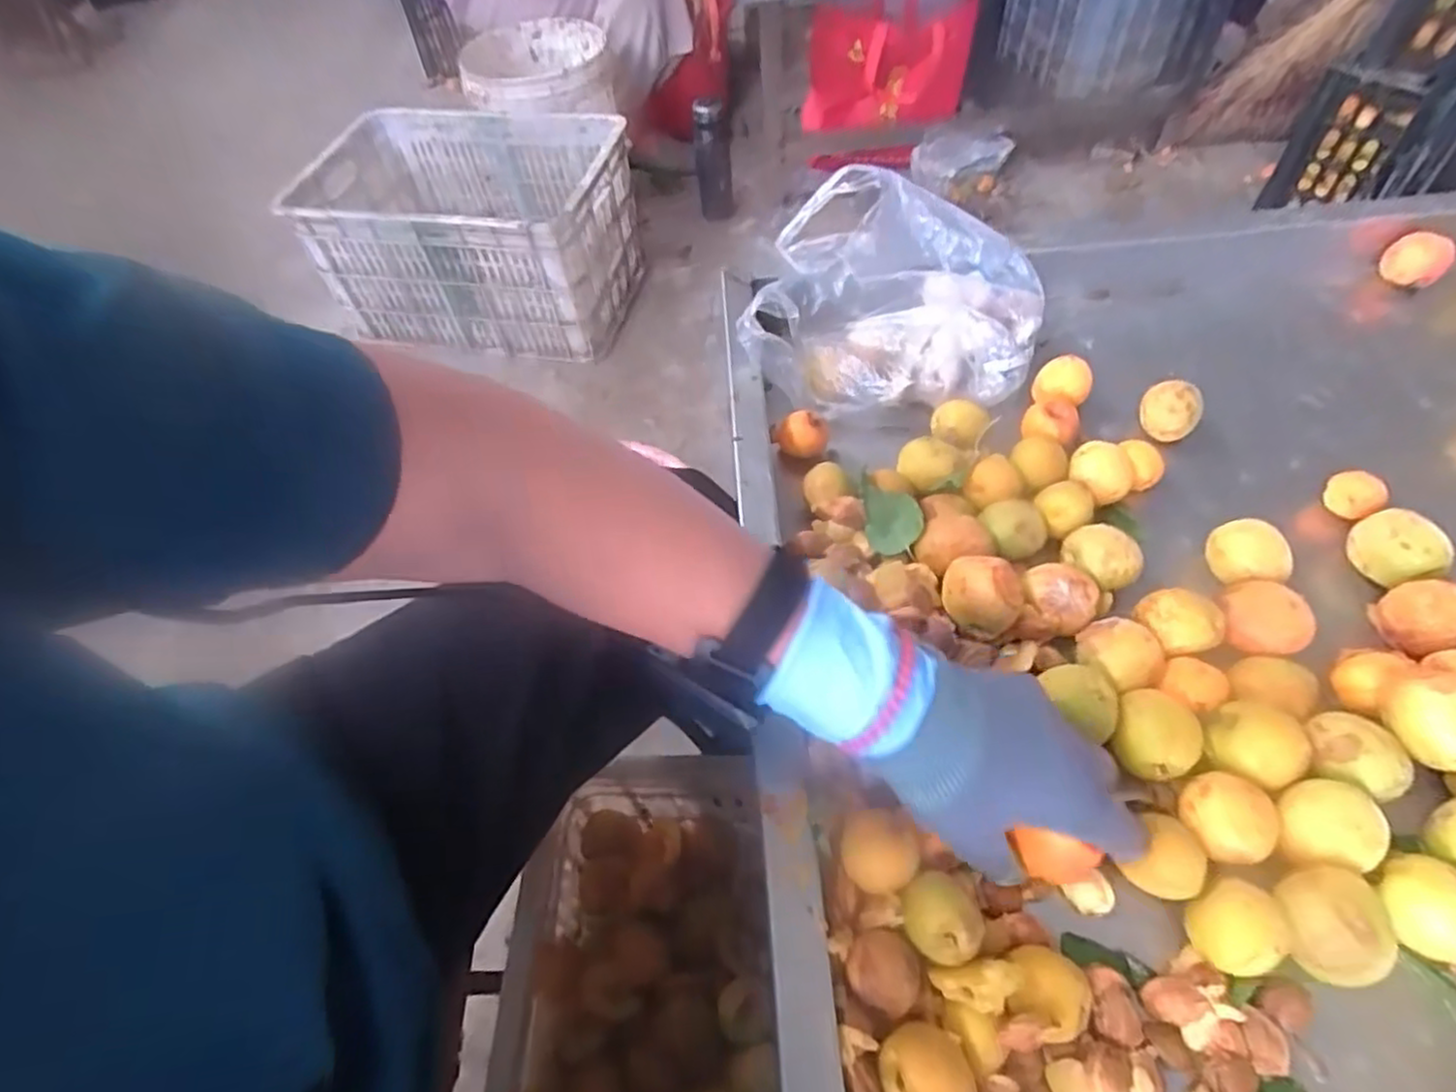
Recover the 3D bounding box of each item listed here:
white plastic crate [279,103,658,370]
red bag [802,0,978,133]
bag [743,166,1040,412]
[{"bbox_3d":[-0.466,-0.584,1.320,0.552,0.258,0.404,4,55,8],"label":"white plastic crate"},{"bbox_3d":[0.327,-1.007,1.490,0.347,0.257,0.073,3,75,11],"label":"red bag"},{"bbox_3d":[0.143,-0.209,0.593,0.237,0.095,0.190,8,55,10],"label":"bag"}]

